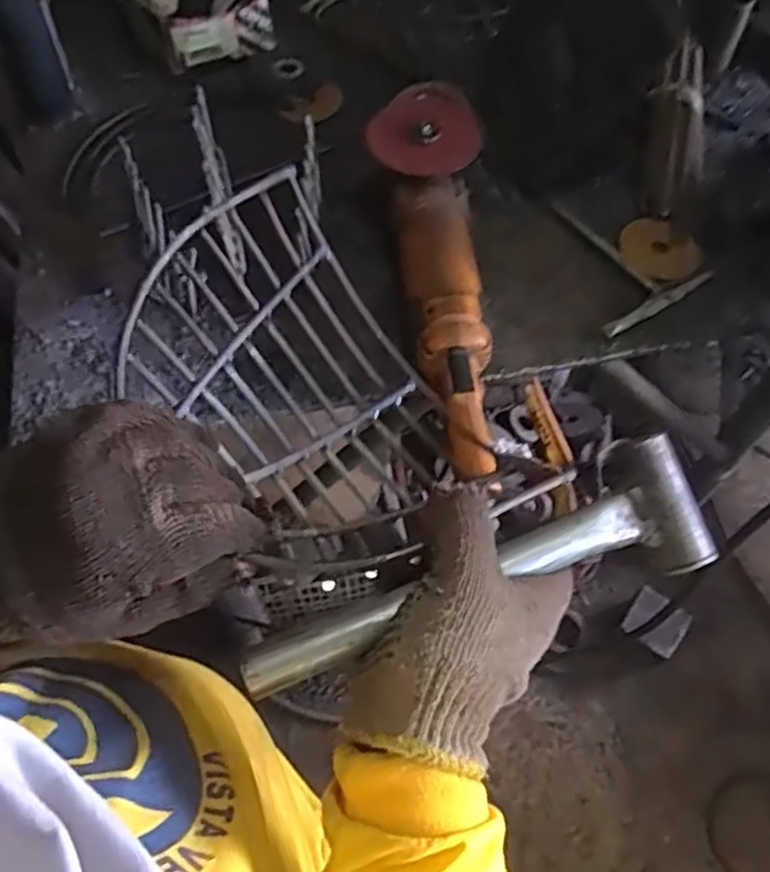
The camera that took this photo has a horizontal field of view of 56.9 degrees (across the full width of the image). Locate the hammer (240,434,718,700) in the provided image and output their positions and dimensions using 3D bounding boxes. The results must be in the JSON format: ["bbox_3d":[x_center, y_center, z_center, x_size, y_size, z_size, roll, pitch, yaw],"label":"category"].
[{"bbox_3d":[0.048,0.071,0.350,0.239,0.033,0.060,-19,59,-11],"label":"hammer"}]

